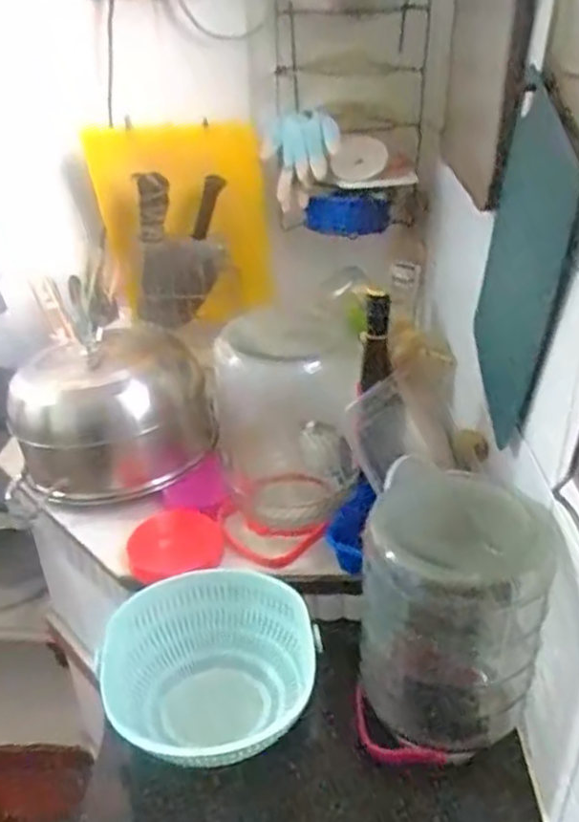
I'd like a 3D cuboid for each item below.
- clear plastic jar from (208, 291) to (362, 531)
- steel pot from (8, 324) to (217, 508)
[{"bbox_3d":[-0.007,0.009,0.898,0.157,0.250,0.153,-6,31,-7],"label":"clear plastic jar"},{"bbox_3d":[-0.260,-0.005,1.048,0.258,0.166,0.243,-8,31,-12],"label":"steel pot"}]

